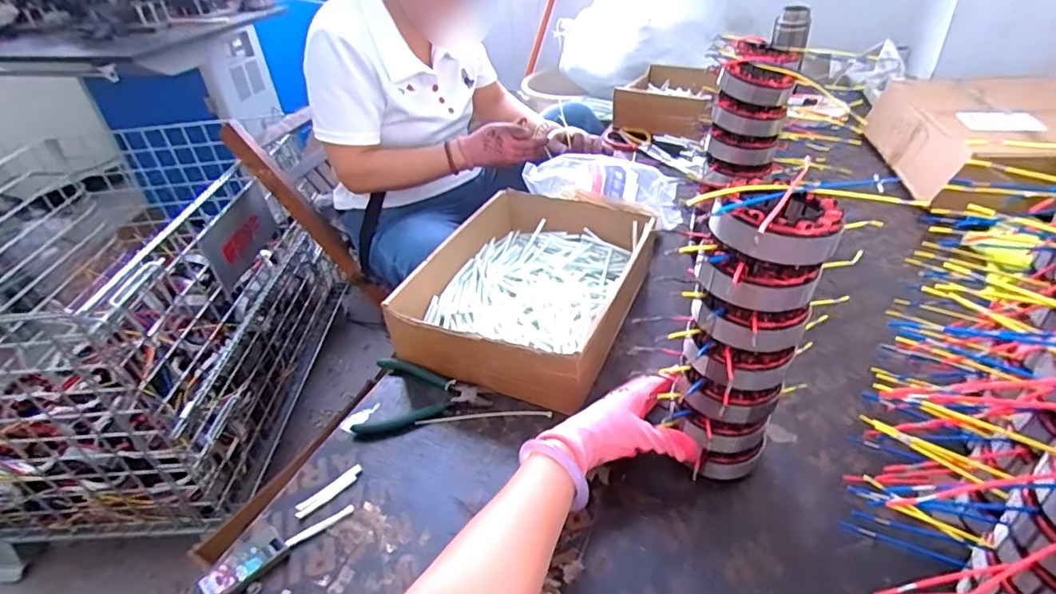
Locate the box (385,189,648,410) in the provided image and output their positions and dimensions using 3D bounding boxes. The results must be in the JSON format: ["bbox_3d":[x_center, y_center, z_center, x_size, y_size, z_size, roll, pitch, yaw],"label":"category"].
[{"bbox_3d":[0.010,-0.025,0.704,0.249,0.072,0.322,12,40,21],"label":"box"}]

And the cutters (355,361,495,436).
[{"bbox_3d":[-0.114,0.114,0.614,0.132,0.023,0.093,-1,37,5],"label":"cutters"}]

